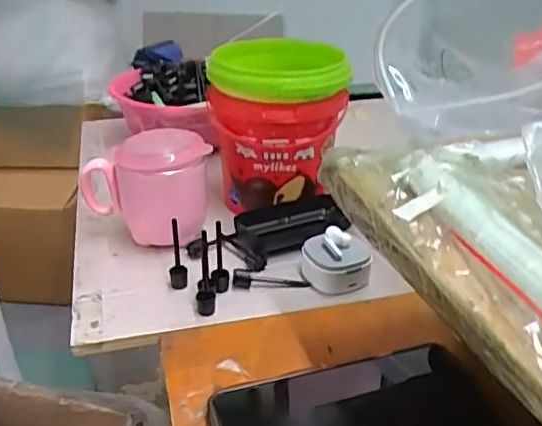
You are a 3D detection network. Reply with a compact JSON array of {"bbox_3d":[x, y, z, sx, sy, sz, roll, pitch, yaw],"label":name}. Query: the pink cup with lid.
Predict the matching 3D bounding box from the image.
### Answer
[{"bbox_3d":[-0.113,-0.019,0.533,0.101,0.098,0.072,-12,31,-21],"label":"pink cup with lid"}]

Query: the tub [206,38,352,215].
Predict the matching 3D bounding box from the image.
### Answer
[{"bbox_3d":[0.007,-0.086,0.593,0.129,0.150,0.137,1,29,1],"label":"tub"}]

